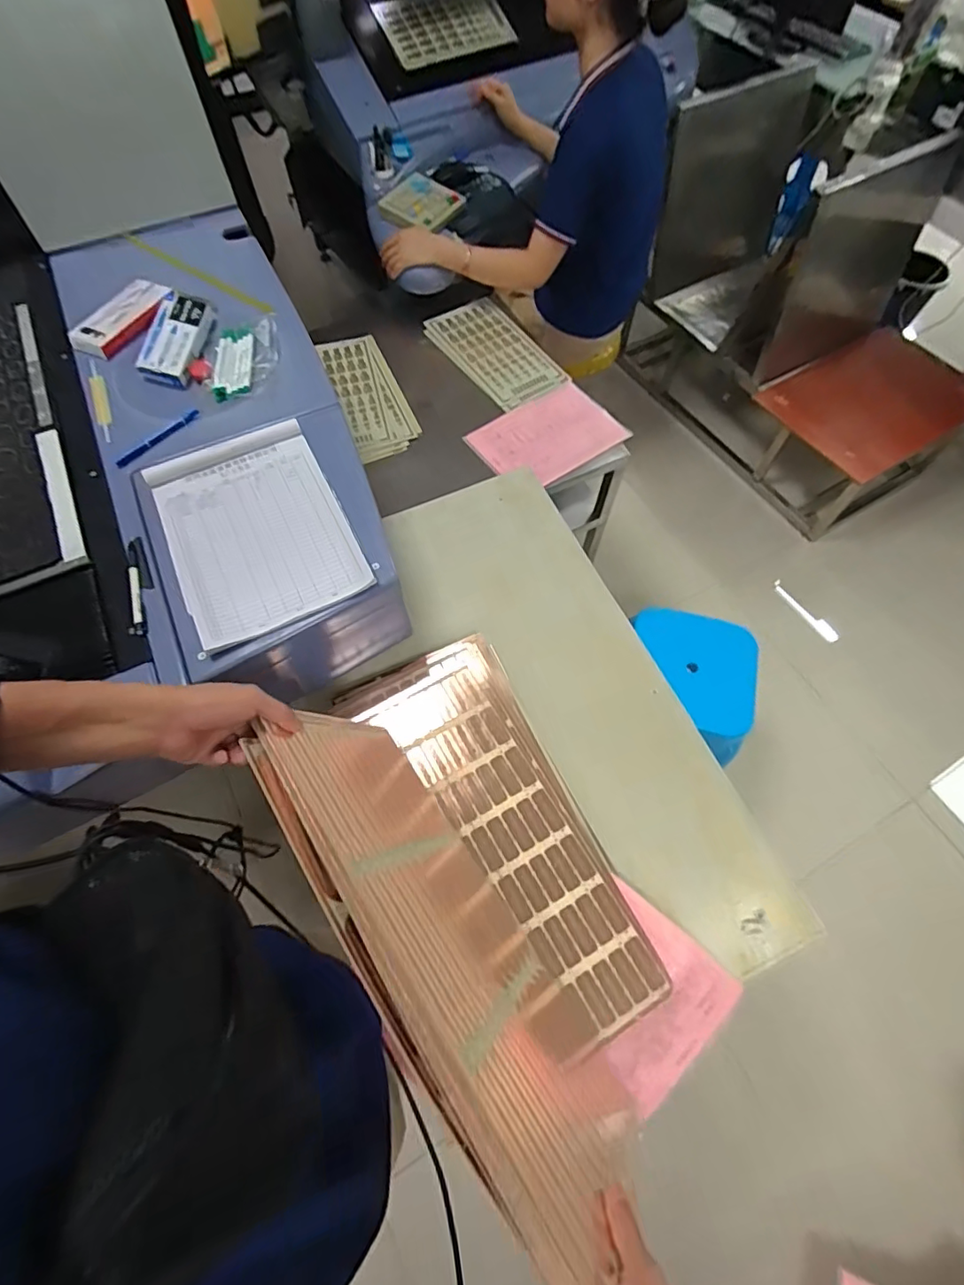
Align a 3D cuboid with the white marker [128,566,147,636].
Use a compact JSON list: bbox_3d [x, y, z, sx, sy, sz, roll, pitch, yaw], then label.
[{"bbox_3d":[-0.420,-0.050,0.658,0.018,0.012,0.090,-16,65,-8],"label":"white marker"}]

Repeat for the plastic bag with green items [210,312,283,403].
[{"bbox_3d":[-0.382,-0.457,0.879,0.112,0.026,0.183,-10,64,-5],"label":"plastic bag with green items"}]

